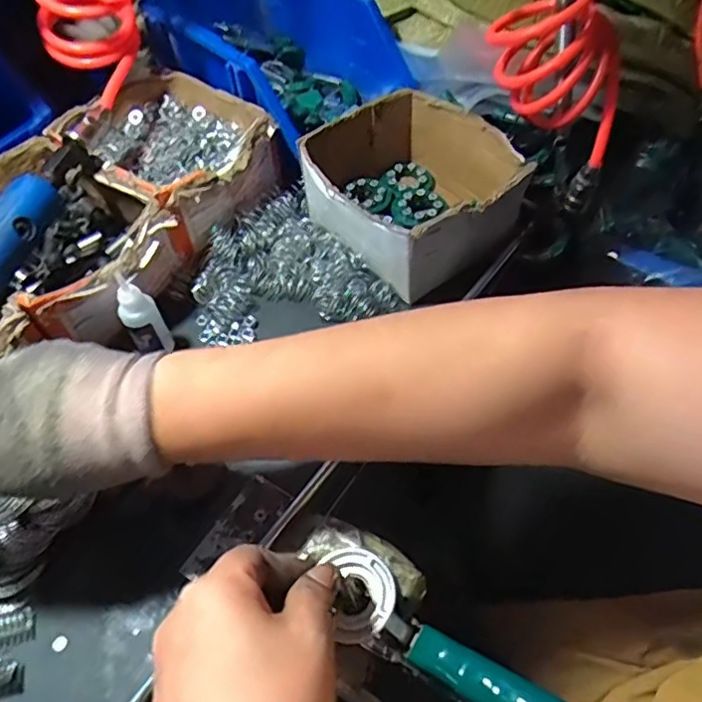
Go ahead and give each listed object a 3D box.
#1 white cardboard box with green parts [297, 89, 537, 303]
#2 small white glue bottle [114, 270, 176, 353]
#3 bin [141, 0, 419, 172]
[{"bbox_3d":[0.049,-0.134,0.481,0.141,0.067,0.155,-33,58,-20],"label":"white cardboard box with green parts"},{"bbox_3d":[-0.150,-0.024,0.426,0.026,0.073,0.021,-27,56,-16],"label":"small white glue bottle"},{"bbox_3d":[-0.073,-0.266,0.550,0.222,0.104,0.135,35,63,25],"label":"bin"}]

